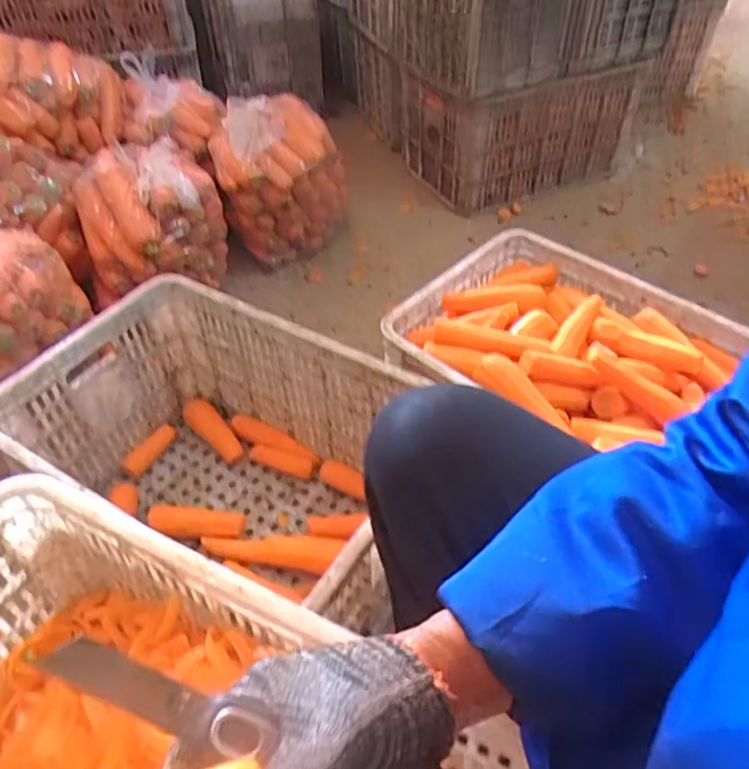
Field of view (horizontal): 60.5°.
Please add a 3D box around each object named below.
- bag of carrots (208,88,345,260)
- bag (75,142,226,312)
[{"bbox_3d":[-0.204,-0.444,1.416,0.283,0.322,0.236,-4,46,-3],"label":"bag of carrots"},{"bbox_3d":[-0.436,-0.318,1.263,0.271,0.250,0.219,-15,48,-13],"label":"bag"}]

